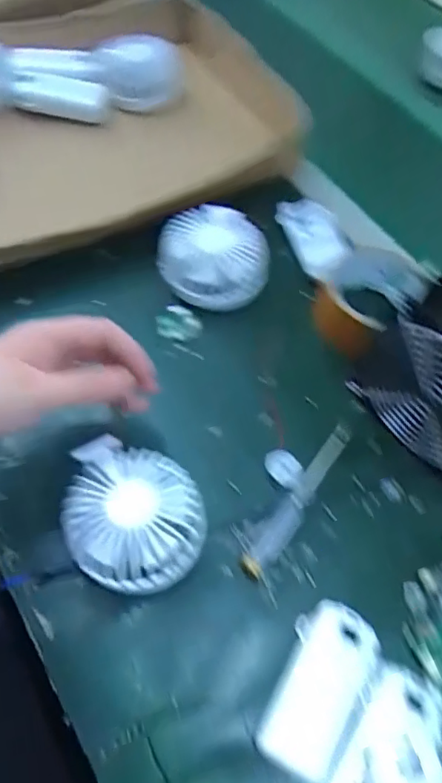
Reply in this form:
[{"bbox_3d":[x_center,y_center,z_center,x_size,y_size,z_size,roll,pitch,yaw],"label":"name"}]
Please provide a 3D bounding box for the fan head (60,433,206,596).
[{"bbox_3d":[-0.062,0.085,0.373,0.099,0.051,0.083,25,59,9],"label":"fan head"}]

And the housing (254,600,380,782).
[{"bbox_3d":[0.061,0.178,0.341,0.049,0.015,0.094,27,59,10],"label":"housing"}]

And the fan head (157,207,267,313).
[{"bbox_3d":[-0.004,-0.122,0.507,0.093,0.042,0.102,14,58,2],"label":"fan head"}]

